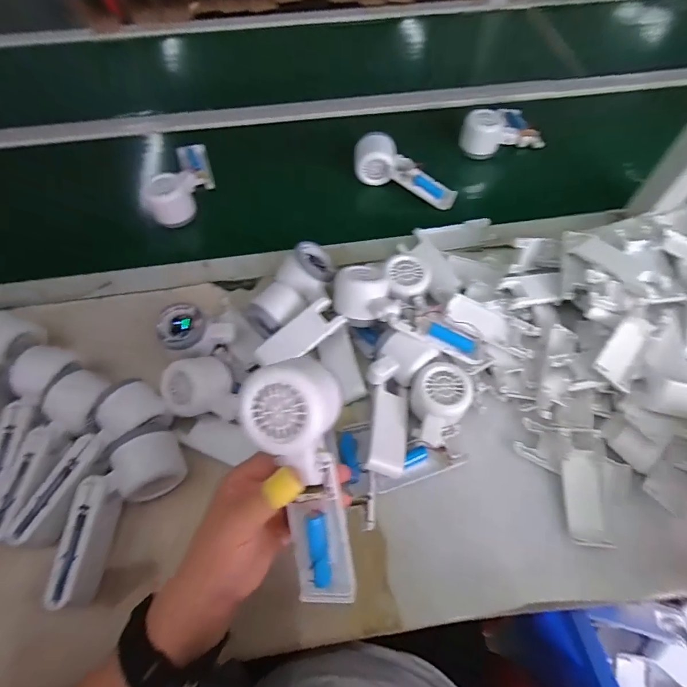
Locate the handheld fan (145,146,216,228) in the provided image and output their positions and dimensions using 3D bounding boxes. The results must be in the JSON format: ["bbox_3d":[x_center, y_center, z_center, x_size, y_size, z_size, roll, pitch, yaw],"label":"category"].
[{"bbox_3d":[-0.234,-0.254,0.594,0.057,0.078,0.188,1,60,0],"label":"handheld fan"}]

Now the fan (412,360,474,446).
[{"bbox_3d":[0.099,0.064,0.413,0.060,0.044,0.081,6,60,3],"label":"fan"}]

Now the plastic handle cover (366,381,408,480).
[{"bbox_3d":[0.046,0.088,0.416,0.041,0.015,0.093,17,58,-13],"label":"plastic handle cover"}]

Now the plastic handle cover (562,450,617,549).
[{"bbox_3d":[0.237,0.151,0.391,0.034,0.020,0.085,5,60,3],"label":"plastic handle cover"}]

